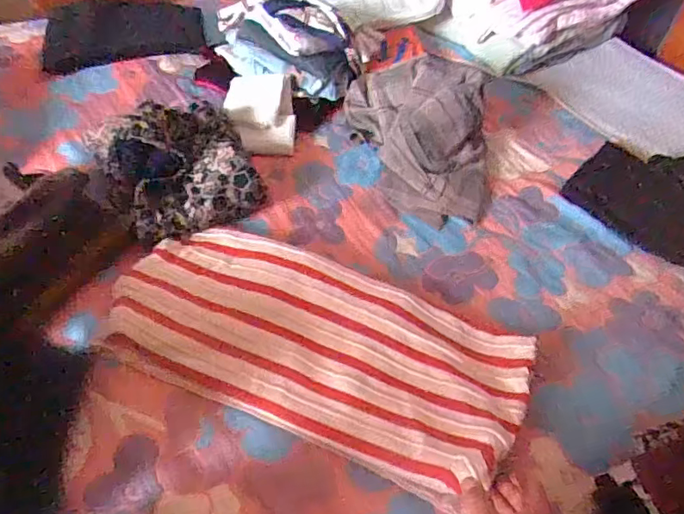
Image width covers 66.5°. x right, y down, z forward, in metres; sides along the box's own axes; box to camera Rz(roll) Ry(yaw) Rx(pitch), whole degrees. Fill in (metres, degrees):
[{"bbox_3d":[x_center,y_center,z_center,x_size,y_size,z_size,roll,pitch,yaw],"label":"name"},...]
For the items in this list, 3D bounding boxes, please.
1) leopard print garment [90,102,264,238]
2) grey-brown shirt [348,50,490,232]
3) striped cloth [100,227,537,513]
[{"bbox_3d":[-0.234,-0.139,0.737,0.204,0.095,0.224,3,50,-4],"label":"leopard print garment"},{"bbox_3d":[0.132,-0.213,0.836,0.194,0.120,0.327,-11,52,-16],"label":"grey-brown shirt"},{"bbox_3d":[-0.028,0.097,0.600,0.462,0.042,0.210,19,51,11],"label":"striped cloth"}]

